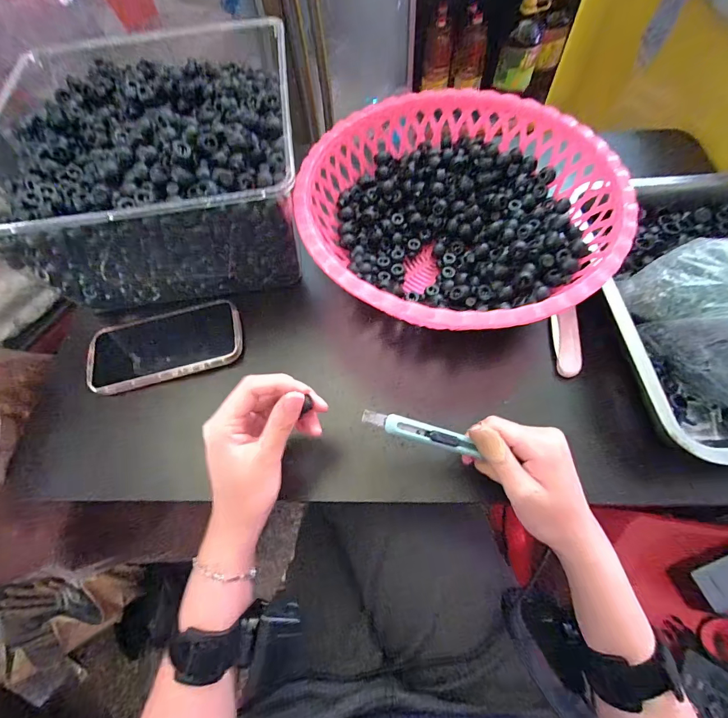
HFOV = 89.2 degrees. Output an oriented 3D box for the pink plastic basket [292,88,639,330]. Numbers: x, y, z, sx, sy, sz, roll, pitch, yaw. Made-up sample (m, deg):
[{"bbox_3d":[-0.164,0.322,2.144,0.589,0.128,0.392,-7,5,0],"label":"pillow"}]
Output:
[{"bbox_3d":[0.090,-0.143,0.384,0.287,0.089,0.297,-1,64,3],"label":"pink plastic basket"}]

